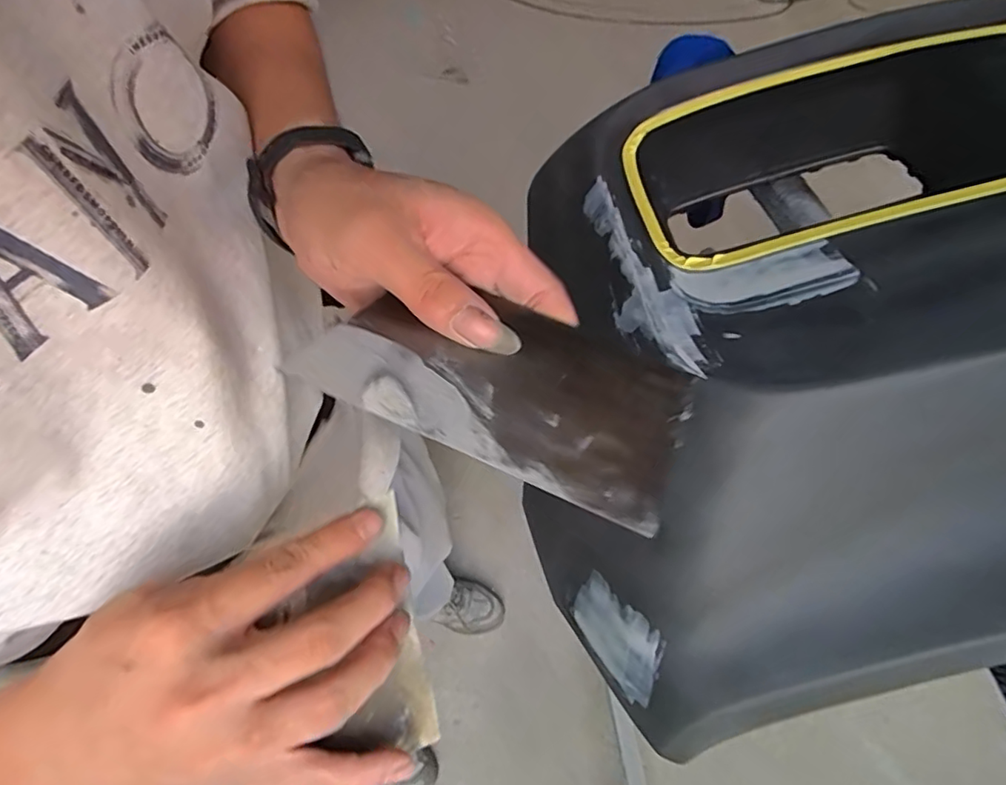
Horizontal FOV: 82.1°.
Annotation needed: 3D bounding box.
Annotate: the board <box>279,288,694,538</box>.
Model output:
[{"bbox_3d":[0.000,-0.006,0.225,0.139,0.009,0.074,23,59,5],"label":"board"}]

